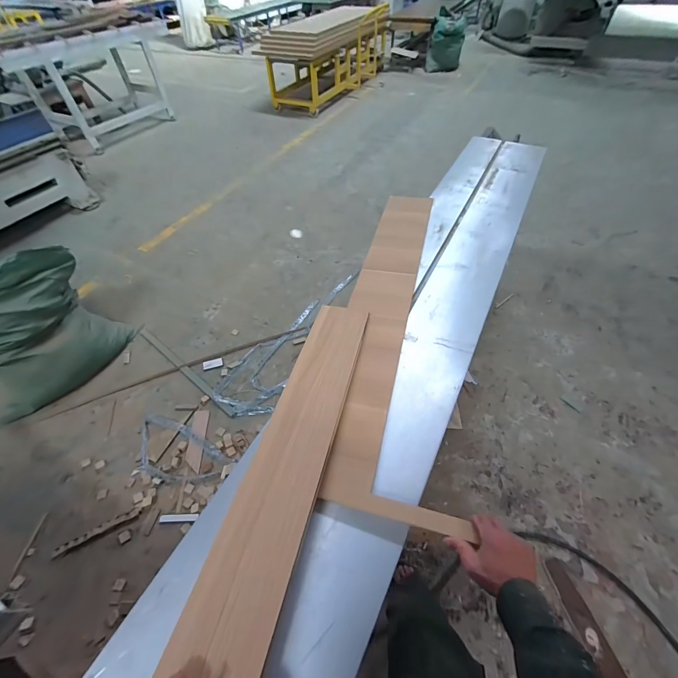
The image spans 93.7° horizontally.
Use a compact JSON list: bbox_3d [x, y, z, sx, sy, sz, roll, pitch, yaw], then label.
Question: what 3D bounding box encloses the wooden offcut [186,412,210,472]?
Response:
[{"bbox_3d":[-0.722,0.513,1.624,0.079,0.016,0.319,-7,52,-4],"label":"wooden offcut"}]

